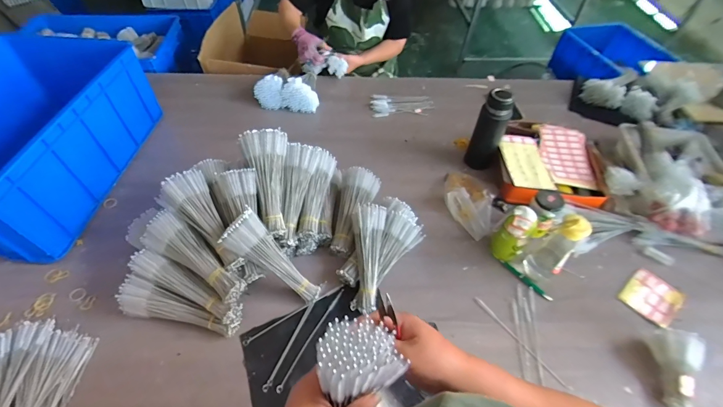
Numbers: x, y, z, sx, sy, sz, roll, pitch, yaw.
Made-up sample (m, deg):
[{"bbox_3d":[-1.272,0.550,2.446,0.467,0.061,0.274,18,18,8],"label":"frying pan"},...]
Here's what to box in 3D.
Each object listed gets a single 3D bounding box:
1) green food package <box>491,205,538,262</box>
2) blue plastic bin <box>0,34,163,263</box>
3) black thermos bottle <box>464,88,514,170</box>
[{"bbox_3d":[0.351,0.071,0.802,0.052,0.143,0.068,-26,58,-21],"label":"green food package"},{"bbox_3d":[-0.868,-0.172,0.898,0.392,0.251,0.597,8,51,3],"label":"blue plastic bin"},{"bbox_3d":[0.354,-0.196,0.961,0.083,0.226,0.064,24,55,16],"label":"black thermos bottle"}]

